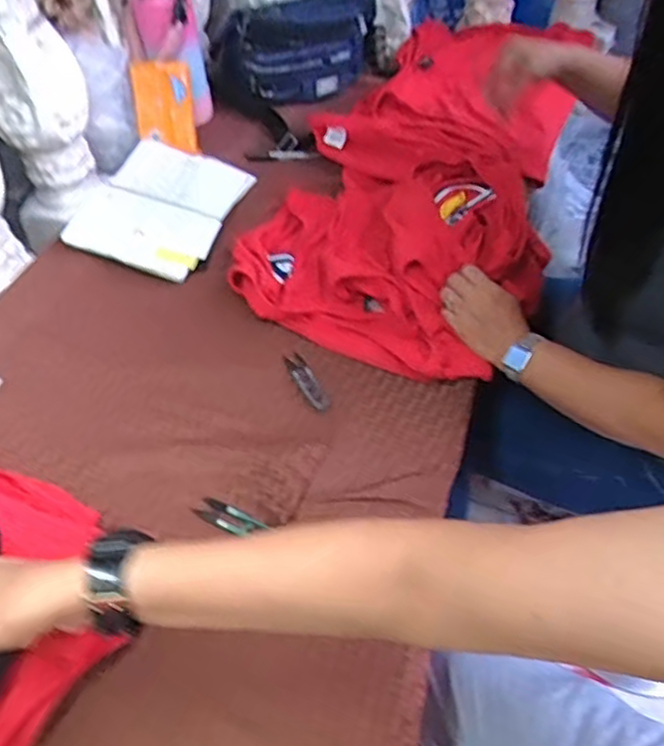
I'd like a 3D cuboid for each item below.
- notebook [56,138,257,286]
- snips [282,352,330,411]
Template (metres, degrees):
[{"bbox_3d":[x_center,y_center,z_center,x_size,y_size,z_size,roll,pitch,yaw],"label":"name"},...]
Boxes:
[{"bbox_3d":[-0.242,-0.245,0.950,0.185,0.020,0.247,17,51,2],"label":"notebook"},{"bbox_3d":[-0.030,0.008,0.762,0.023,0.006,0.097,-21,49,-14],"label":"snips"}]

